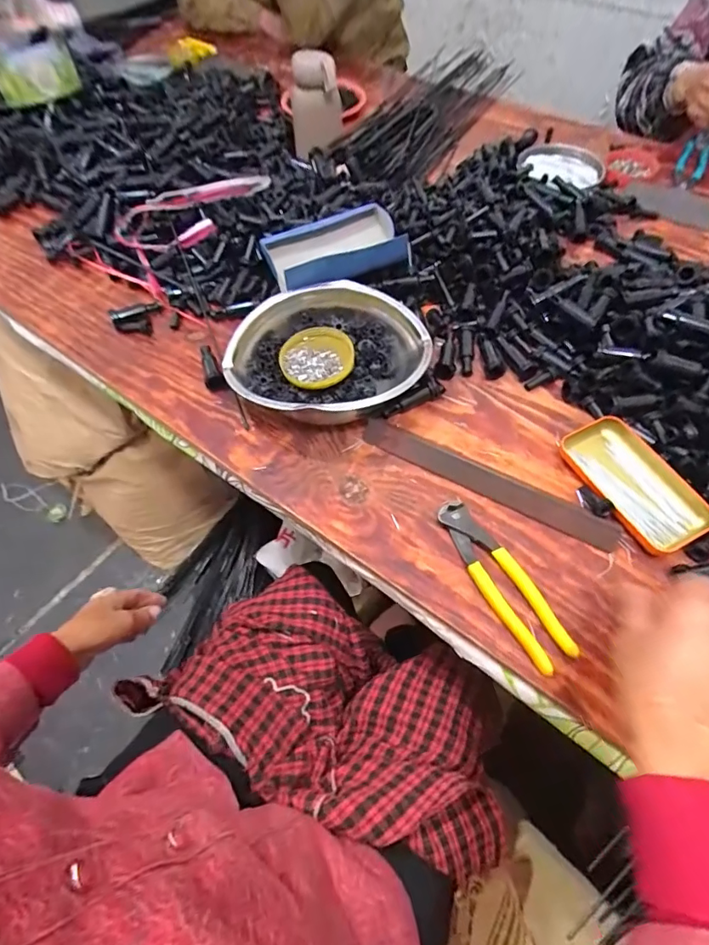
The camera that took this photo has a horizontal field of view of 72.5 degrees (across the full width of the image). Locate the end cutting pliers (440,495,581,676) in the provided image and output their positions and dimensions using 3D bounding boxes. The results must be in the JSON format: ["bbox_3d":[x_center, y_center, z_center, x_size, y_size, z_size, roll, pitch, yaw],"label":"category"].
[{"bbox_3d":[0.132,0.095,0.435,0.042,0.013,0.163,-27,62,-13],"label":"end cutting pliers"}]

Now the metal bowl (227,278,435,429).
[{"bbox_3d":[-0.028,-0.126,0.543,0.217,0.064,0.195,7,60,7],"label":"metal bowl"}]

